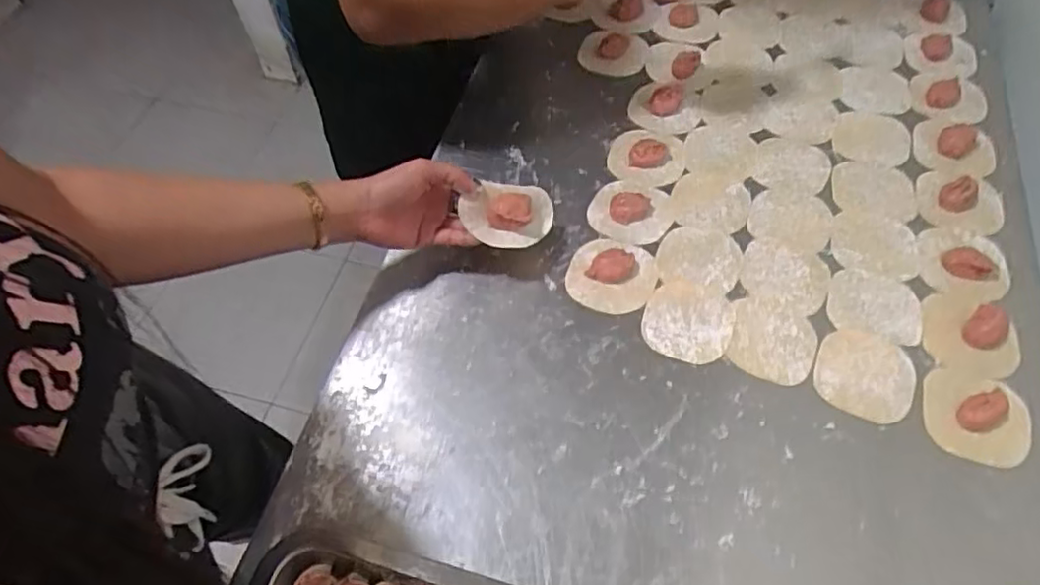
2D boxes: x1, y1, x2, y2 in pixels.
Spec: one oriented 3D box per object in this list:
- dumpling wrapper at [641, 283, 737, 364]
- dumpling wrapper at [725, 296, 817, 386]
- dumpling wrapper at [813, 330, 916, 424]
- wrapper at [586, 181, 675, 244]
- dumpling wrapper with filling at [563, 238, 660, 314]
[{"bbox_3d":[0.153,0.029,0.585,0.078,0.004,0.071,12,60,8],"label":"dumpling wrapper"},{"bbox_3d":[0.225,0.044,0.576,0.073,0.007,0.078,19,57,15],"label":"dumpling wrapper"},{"bbox_3d":[0.298,0.069,0.554,0.080,0.004,0.084,-1,59,1],"label":"dumpling wrapper"},{"bbox_3d":[0.113,-0.084,0.655,0.083,0.008,0.079,-1,59,1],"label":"wrapper"},{"bbox_3d":[0.087,-0.022,0.605,0.081,0.022,0.078,-1,59,1],"label":"dumpling wrapper with filling"}]

